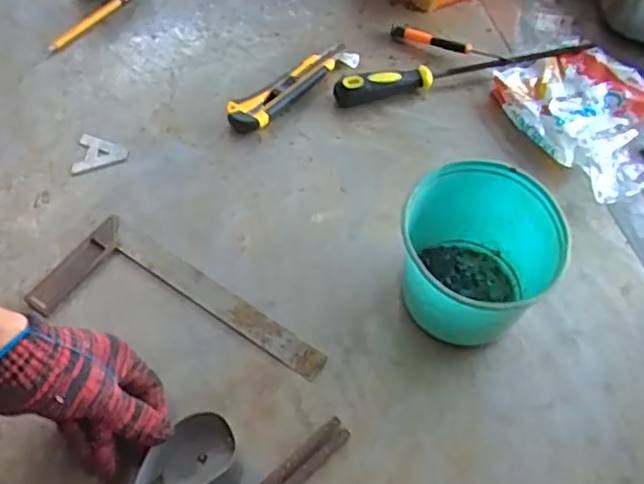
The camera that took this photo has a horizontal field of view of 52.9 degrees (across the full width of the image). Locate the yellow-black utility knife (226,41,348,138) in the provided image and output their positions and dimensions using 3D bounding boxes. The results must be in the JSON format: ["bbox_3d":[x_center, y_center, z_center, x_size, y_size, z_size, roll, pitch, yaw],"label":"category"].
[{"bbox_3d":[-0.037,-0.173,0.709,0.041,0.024,0.158,36,65,20],"label":"yellow-black utility knife"}]

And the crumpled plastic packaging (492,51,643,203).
[{"bbox_3d":[0.298,-0.144,0.693,0.170,0.033,0.195,-25,61,-15],"label":"crumpled plastic packaging"}]

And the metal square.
[{"bbox_3d":[-0.129,0.071,0.562,0.252,0.008,0.107,30,63,17],"label":"metal square"}]

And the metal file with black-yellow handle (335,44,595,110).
[{"bbox_3d":[0.163,-0.202,0.729,0.303,0.032,0.025,-16,59,-9],"label":"metal file with black-yellow handle"}]

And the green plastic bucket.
[{"bbox_3d":[0.125,0.017,0.541,0.117,0.108,0.127,0,58,0],"label":"green plastic bucket"}]

